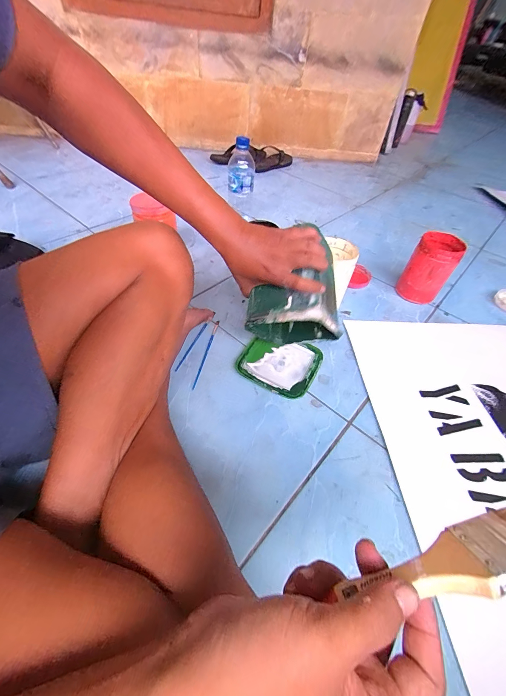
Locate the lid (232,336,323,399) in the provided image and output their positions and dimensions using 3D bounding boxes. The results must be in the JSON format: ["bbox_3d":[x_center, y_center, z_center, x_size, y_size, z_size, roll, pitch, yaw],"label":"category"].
[{"bbox_3d":[0.046,0.027,0.525,0.133,0.009,0.118,21,50,13],"label":"lid"}]

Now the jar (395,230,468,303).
[{"bbox_3d":[0.393,-0.177,0.664,0.089,0.136,0.081,26,51,17],"label":"jar"}]

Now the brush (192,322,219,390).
[{"bbox_3d":[-0.085,0.007,0.537,0.006,0.007,0.161,10,48,4],"label":"brush"}]

